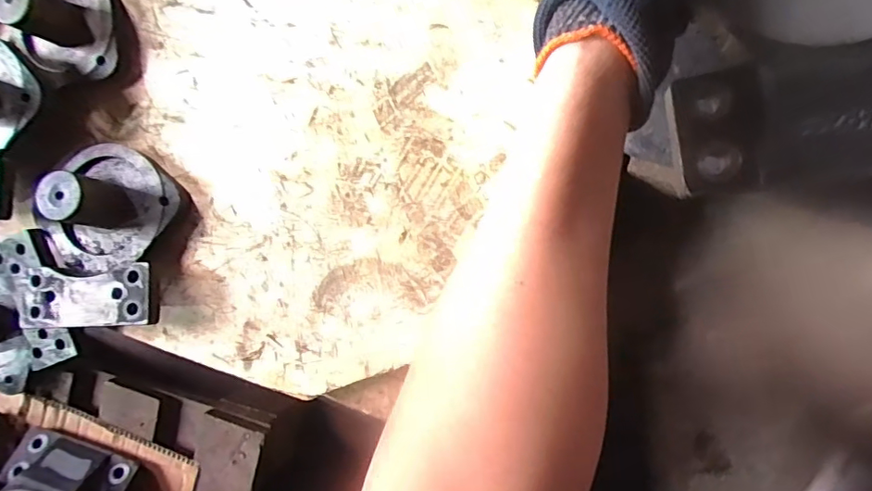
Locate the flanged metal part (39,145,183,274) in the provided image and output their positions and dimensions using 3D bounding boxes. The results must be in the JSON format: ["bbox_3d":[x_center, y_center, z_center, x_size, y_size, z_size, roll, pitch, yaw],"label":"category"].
[{"bbox_3d":[-0.329,-0.037,0.522,0.124,0.094,0.125,11,91,8],"label":"flanged metal part"}]

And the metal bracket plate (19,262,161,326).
[{"bbox_3d":[-0.326,0.047,0.504,0.122,0.043,0.061,-2,91,-15],"label":"metal bracket plate"}]

